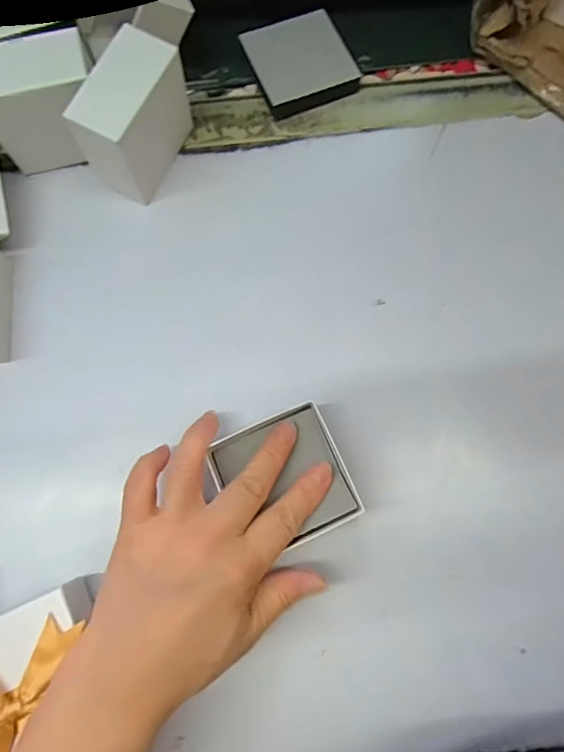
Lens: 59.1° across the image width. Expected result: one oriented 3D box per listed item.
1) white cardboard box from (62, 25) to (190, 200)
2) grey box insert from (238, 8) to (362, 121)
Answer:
[{"bbox_3d":[-0.088,-0.154,0.304,0.036,0.073,0.071,26,79,4],"label":"white cardboard box"},{"bbox_3d":[0.012,-0.217,0.344,0.066,0.014,0.061,-22,79,-6],"label":"grey box insert"}]

